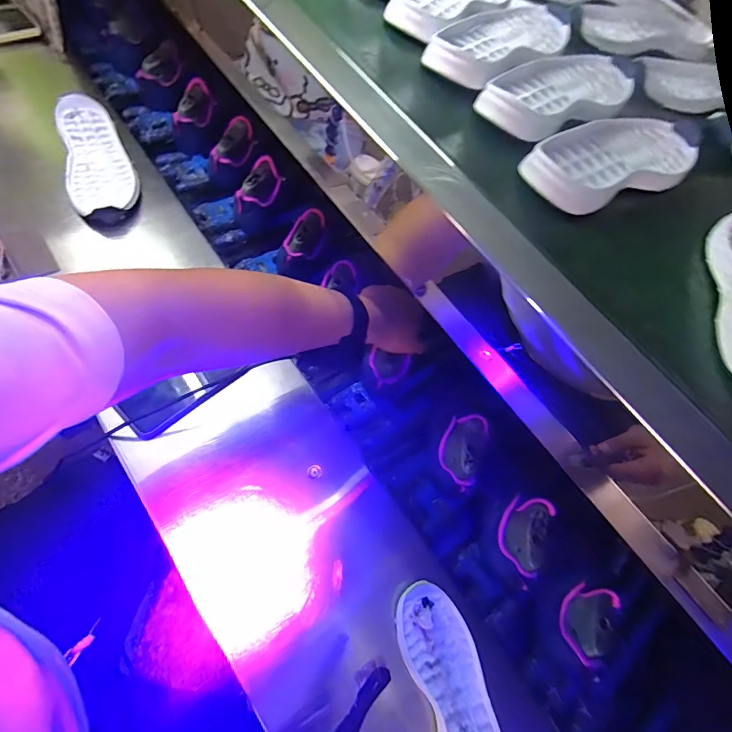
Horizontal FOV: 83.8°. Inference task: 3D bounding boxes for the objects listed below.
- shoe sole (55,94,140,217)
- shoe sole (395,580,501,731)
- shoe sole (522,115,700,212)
[{"bbox_3d":[-0.437,-0.330,0.667,0.091,0.075,0.253,-26,66,-13],"label":"shoe sole"},{"bbox_3d":[0.092,0.338,0.432,0.076,0.026,0.196,-19,65,-10],"label":"shoe sole"},{"bbox_3d":[0.232,-0.188,0.371,0.232,0.024,0.080,-27,66,-28],"label":"shoe sole"}]

